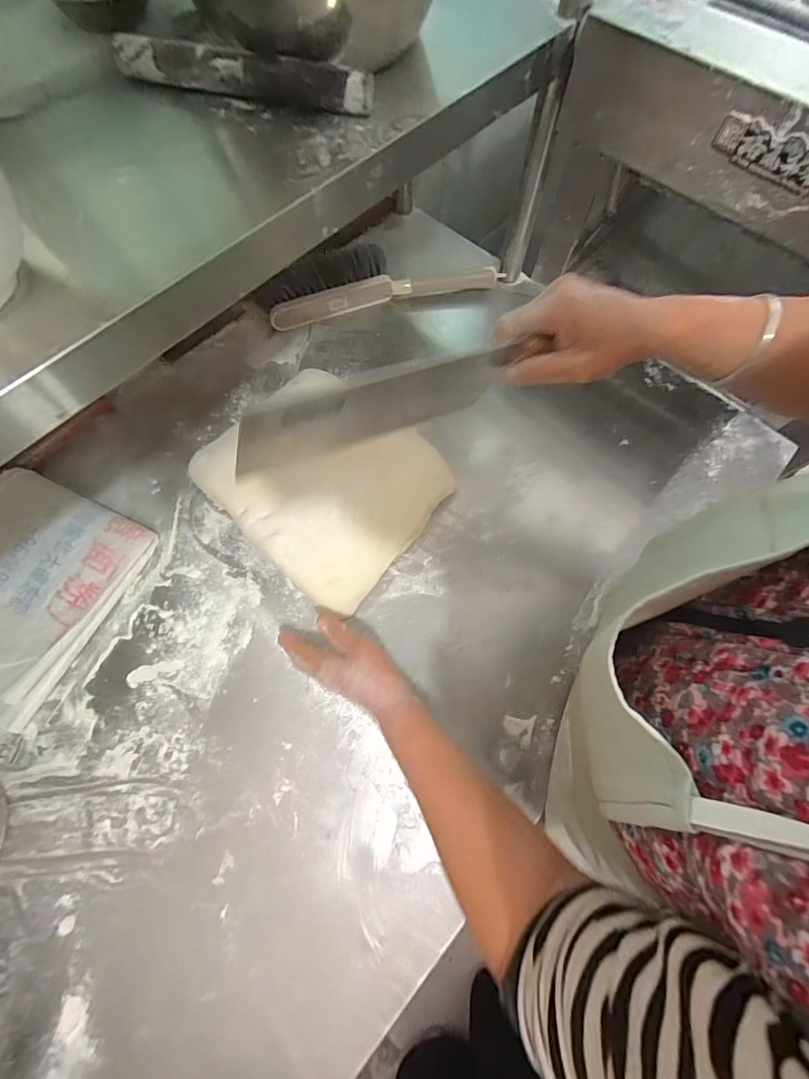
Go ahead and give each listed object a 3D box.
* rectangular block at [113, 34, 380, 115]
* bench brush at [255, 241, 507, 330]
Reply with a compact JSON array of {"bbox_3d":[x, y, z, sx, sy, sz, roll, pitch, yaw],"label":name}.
[{"bbox_3d":[-0.146,-0.423,0.374,0.240,0.029,0.021,14,70,4],"label":"rectangular block"},{"bbox_3d":[-0.039,-0.420,0.660,0.390,0.064,0.084,-15,71,-7],"label":"bench brush"}]

